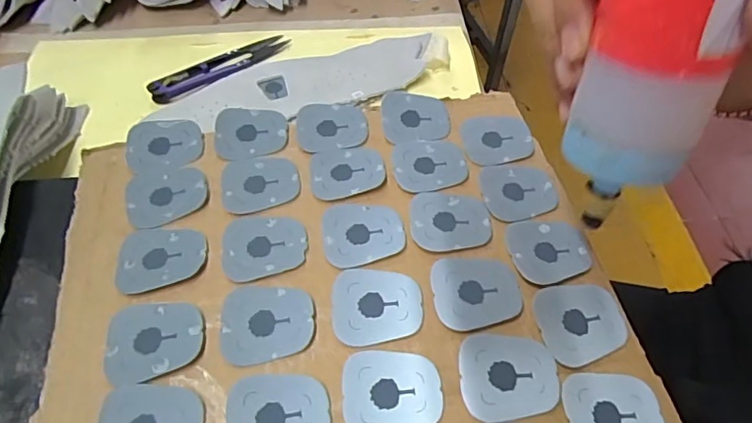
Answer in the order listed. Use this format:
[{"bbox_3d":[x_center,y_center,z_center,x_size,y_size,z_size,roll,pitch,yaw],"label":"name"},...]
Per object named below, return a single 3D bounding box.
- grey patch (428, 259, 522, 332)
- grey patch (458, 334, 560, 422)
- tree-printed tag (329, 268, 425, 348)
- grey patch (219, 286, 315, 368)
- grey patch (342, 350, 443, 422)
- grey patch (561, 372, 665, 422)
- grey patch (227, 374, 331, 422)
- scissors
[{"bbox_3d":[0.045,0.034,0.221,0.038,0.004,0.033,-4,54,-4],"label":"grey patch"},{"bbox_3d":[0.053,0.066,0.202,0.038,0.004,0.033,-2,54,-3],"label":"grey patch"},{"bbox_3d":[0.000,0.040,0.217,0.038,0.004,0.033,-4,54,-3],"label":"tree-printed tag"},{"bbox_3d":[-0.046,0.046,0.211,0.039,0.004,0.033,-8,55,-6],"label":"grey patch"},{"bbox_3d":[0.006,0.071,0.197,0.038,0.004,0.032,-2,54,-3],"label":"grey patch"},{"bbox_3d":[0.092,0.079,0.194,0.038,0.006,0.033,-4,55,-4],"label":"grey patch"},{"bbox_3d":[-0.038,0.079,0.192,0.038,0.004,0.032,-4,62,-4],"label":"grey patch"},{"bbox_3d":[-0.107,-0.102,0.348,0.100,0.008,0.024,-31,61,-21],"label":"scissors"}]

